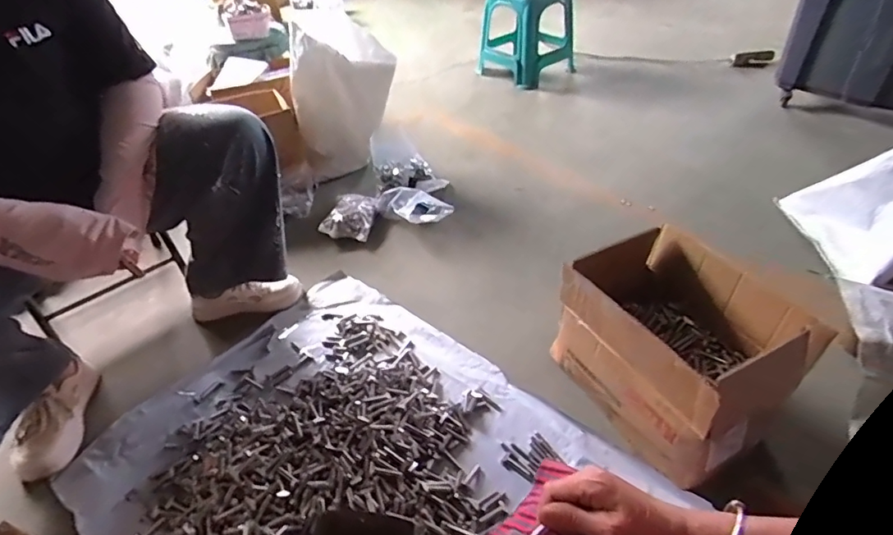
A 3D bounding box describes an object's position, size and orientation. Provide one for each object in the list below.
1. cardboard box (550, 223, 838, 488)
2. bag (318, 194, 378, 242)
[{"bbox_3d":[0.395,0.127,0.871,0.261,0.240,0.338,-23,43,-21],"label":"cardboard box"},{"bbox_3d":[-0.275,-0.147,1.465,0.138,0.059,0.177,5,41,12],"label":"bag"}]

